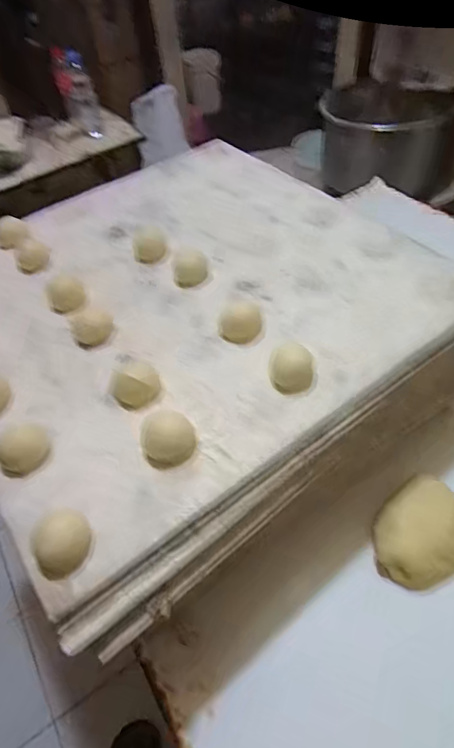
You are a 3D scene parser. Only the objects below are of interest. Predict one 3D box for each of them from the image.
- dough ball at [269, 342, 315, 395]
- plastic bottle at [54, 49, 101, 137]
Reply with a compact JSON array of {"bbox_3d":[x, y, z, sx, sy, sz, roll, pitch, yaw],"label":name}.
[{"bbox_3d":[0.066,-0.005,0.455,0.044,0.029,0.045,-3,51,3],"label":"dough ball"},{"bbox_3d":[-0.517,-0.970,1.560,0.108,0.215,0.123,-18,51,-9],"label":"plastic bottle"}]

